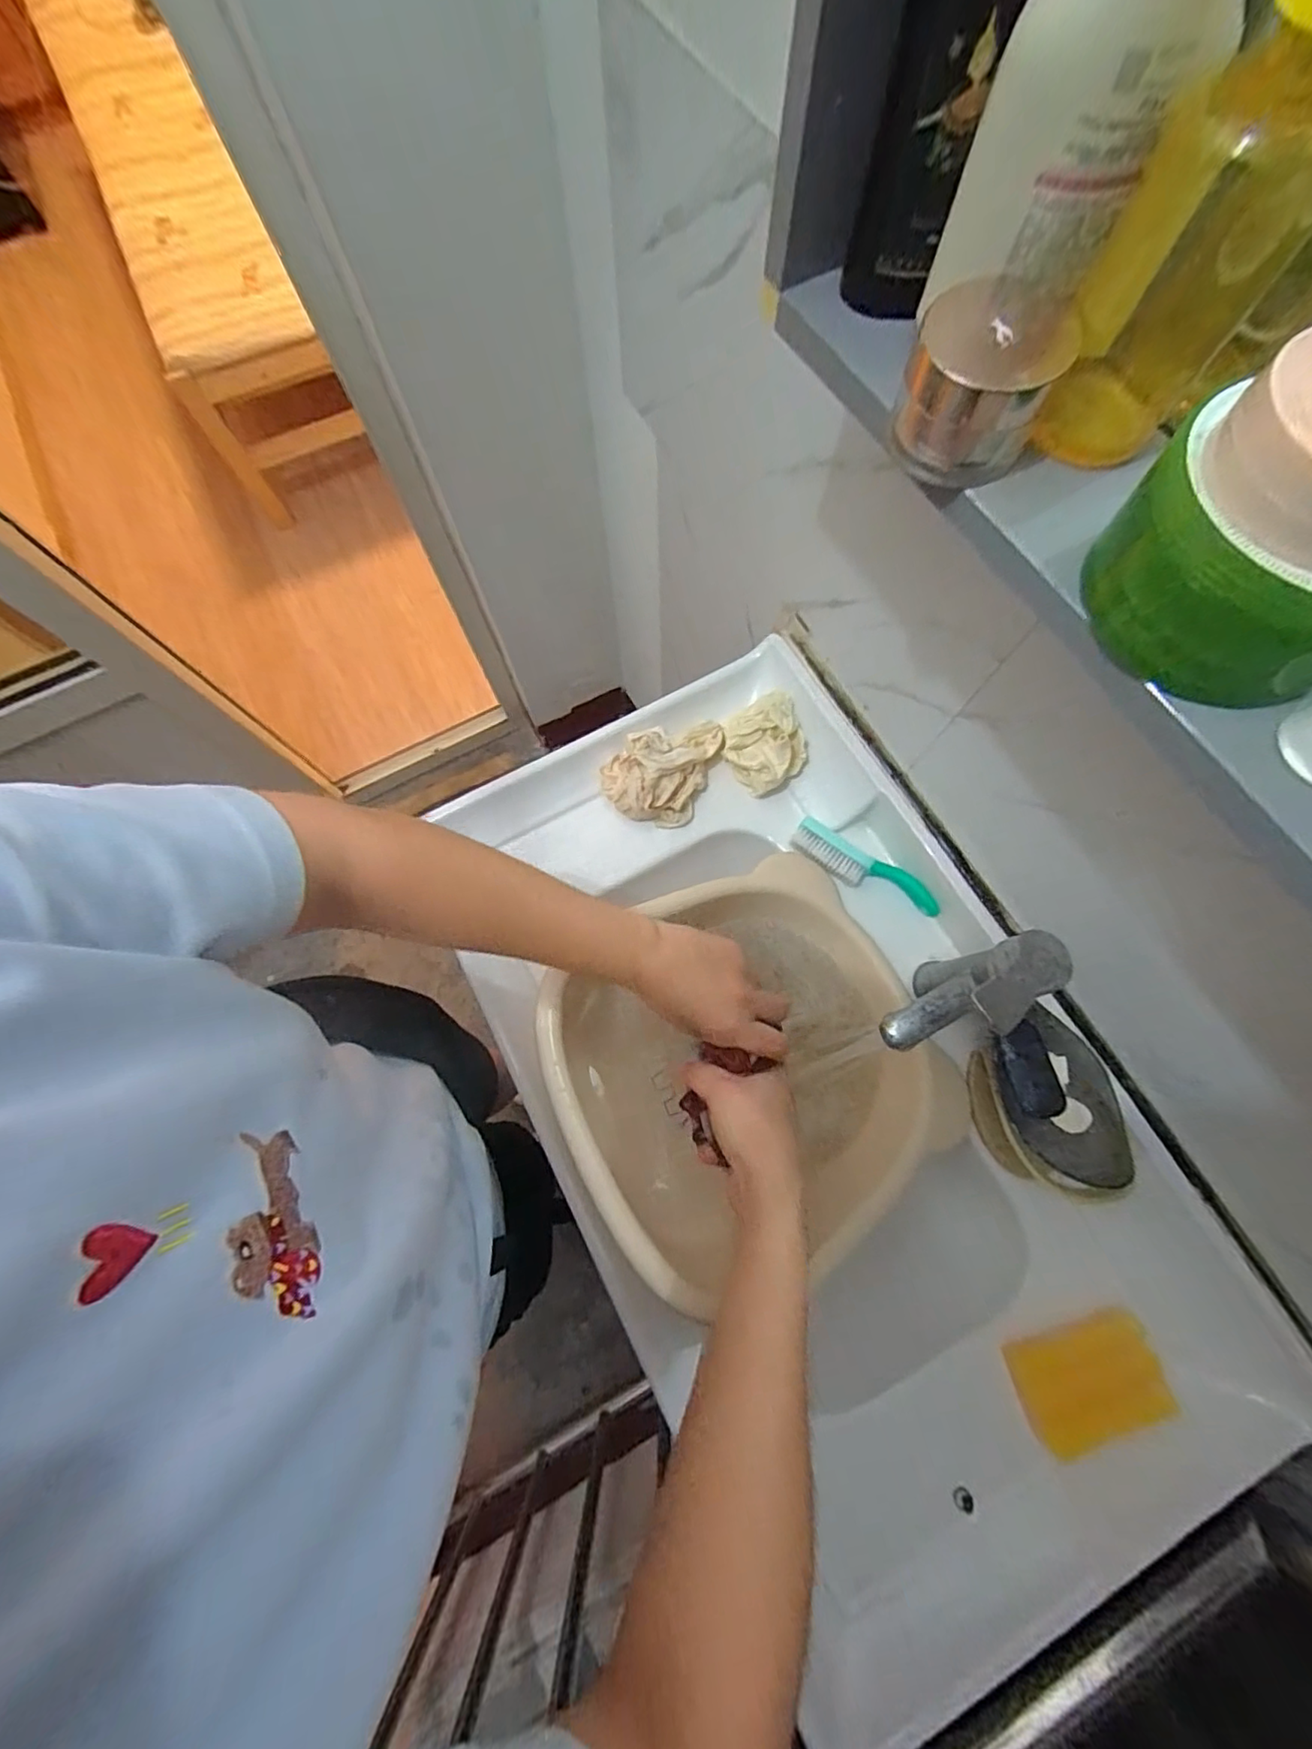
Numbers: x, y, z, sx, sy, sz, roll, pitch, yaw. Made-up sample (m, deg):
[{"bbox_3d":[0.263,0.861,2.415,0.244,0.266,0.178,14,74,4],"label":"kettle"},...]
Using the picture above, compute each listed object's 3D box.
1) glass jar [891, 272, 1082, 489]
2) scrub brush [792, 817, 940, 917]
[{"bbox_3d":[0.137,-0.209,0.246,0.057,0.045,0.063,25,75,8],"label":"glass jar"},{"bbox_3d":[0.216,-0.007,0.595,0.156,0.025,0.040,25,75,8],"label":"scrub brush"}]

